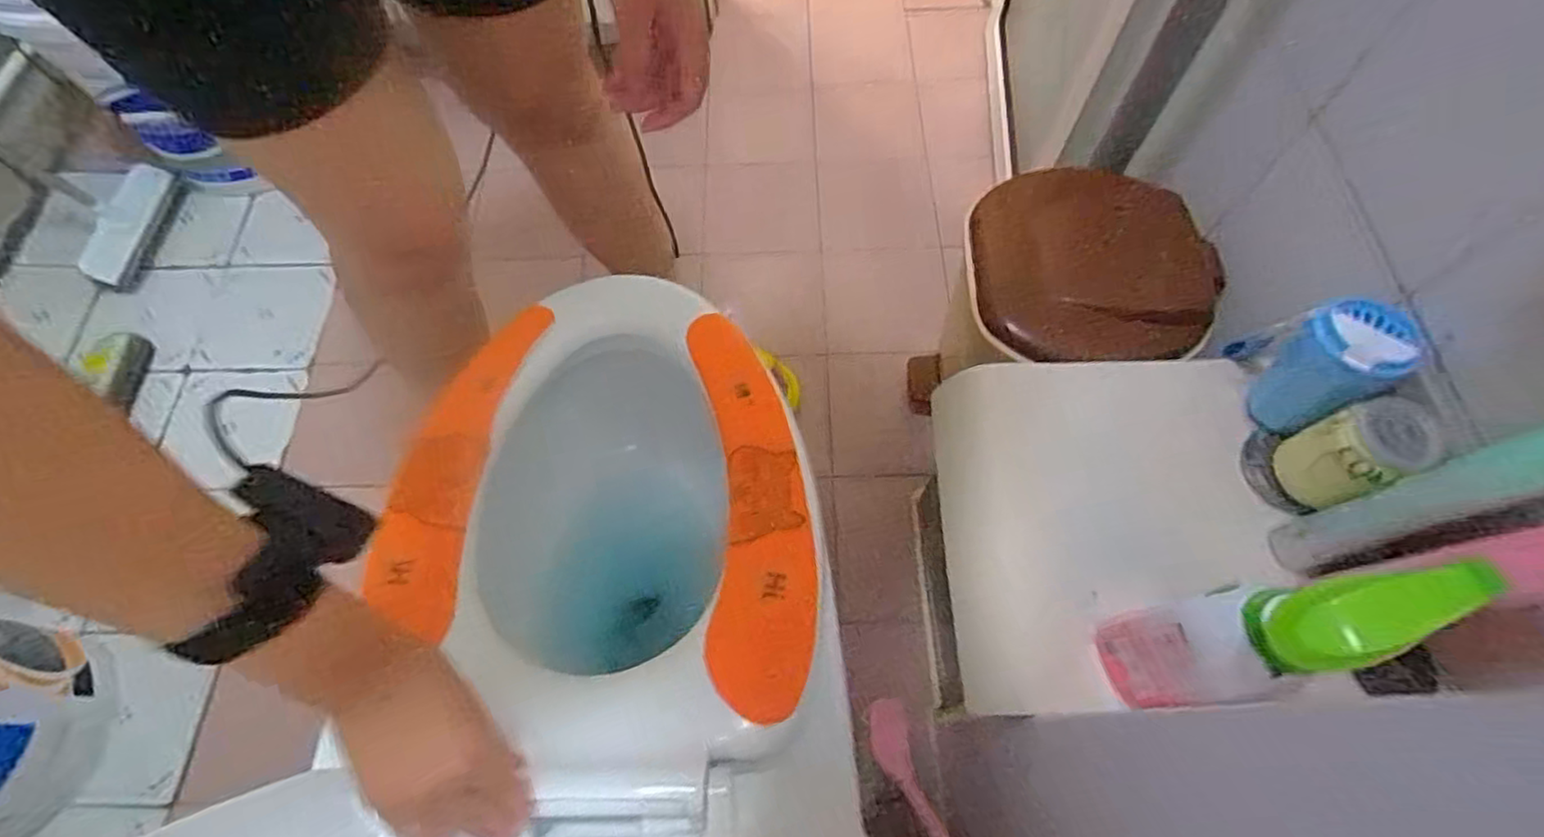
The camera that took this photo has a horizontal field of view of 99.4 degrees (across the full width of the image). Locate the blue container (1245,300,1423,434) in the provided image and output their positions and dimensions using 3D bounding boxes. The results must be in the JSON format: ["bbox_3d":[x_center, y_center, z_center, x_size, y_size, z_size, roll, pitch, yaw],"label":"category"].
[{"bbox_3d":[0.462,-0.043,0.556,0.073,0.124,0.080,-28,67,-12],"label":"blue container"}]

